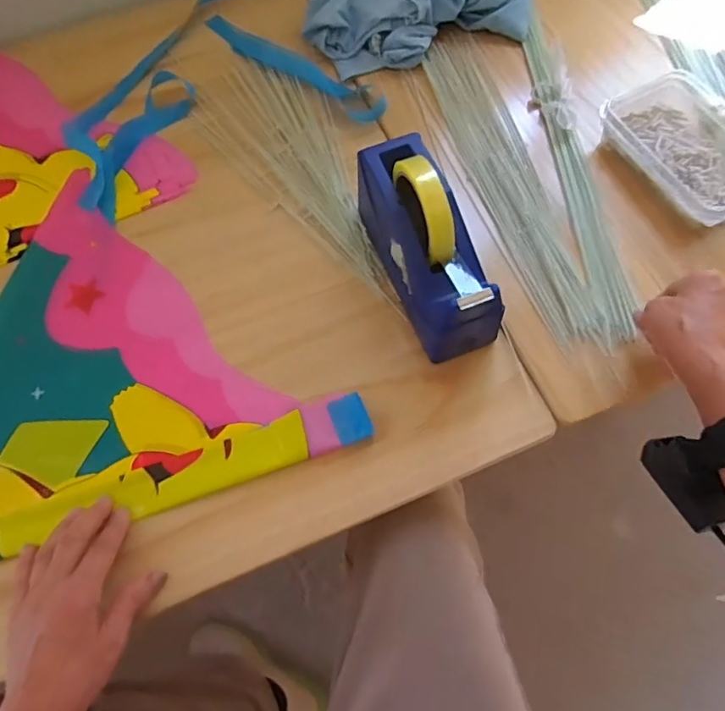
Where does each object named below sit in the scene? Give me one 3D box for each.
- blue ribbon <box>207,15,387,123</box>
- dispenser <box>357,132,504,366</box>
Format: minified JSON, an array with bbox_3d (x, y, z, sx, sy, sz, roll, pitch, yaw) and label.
[{"bbox_3d":[-0.091,-0.376,0.670,0.291,0.018,0.044,36,74,15],"label":"blue ribbon"},{"bbox_3d":[0.057,-0.106,0.494,0.074,0.119,0.200,-21,69,-6],"label":"dispenser"}]

